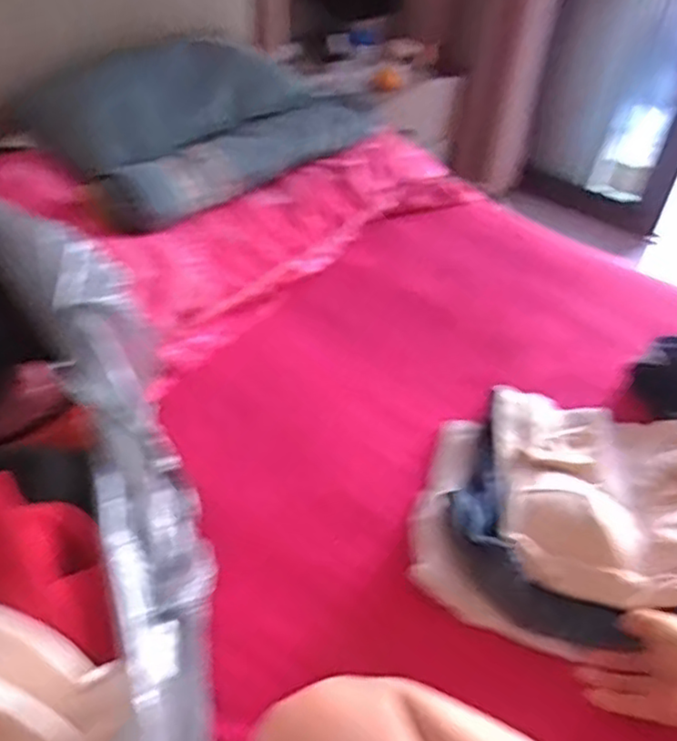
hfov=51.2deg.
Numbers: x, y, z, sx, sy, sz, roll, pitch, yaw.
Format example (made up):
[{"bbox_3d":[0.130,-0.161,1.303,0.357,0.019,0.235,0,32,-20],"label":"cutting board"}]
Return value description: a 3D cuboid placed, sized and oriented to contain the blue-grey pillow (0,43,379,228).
[{"bbox_3d":[-0.186,-0.358,1.011,0.300,0.100,0.438,35,50,28],"label":"blue-grey pillow"}]

